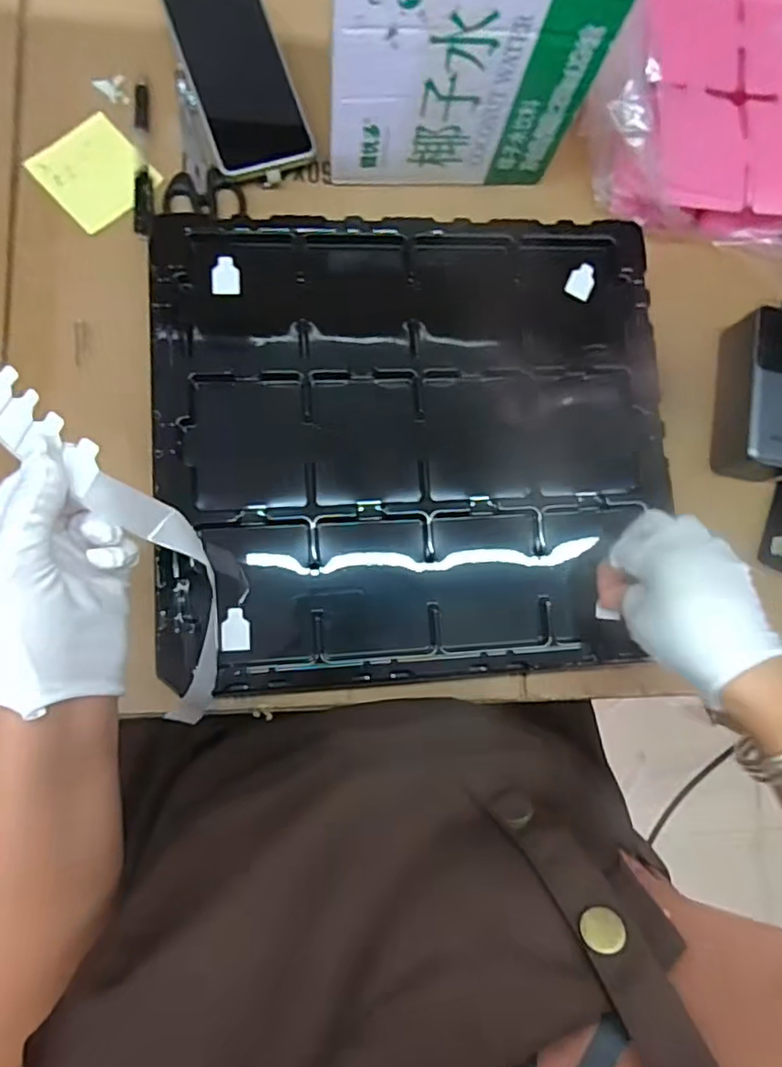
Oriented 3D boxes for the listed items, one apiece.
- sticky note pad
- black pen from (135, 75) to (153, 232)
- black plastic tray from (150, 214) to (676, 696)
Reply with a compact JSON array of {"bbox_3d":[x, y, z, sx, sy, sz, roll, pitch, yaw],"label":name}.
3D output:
[{"bbox_3d":[-0.233,-0.285,0.484,0.076,0.007,0.081,-44,91,-9],"label":"sticky note pad"},{"bbox_3d":[-0.196,-0.299,0.485,0.014,0.006,0.130,-2,84,-7],"label":"black pen"},{"bbox_3d":[0.019,-0.067,0.446,0.362,0.016,0.332,-2,84,-7],"label":"black plastic tray"}]

